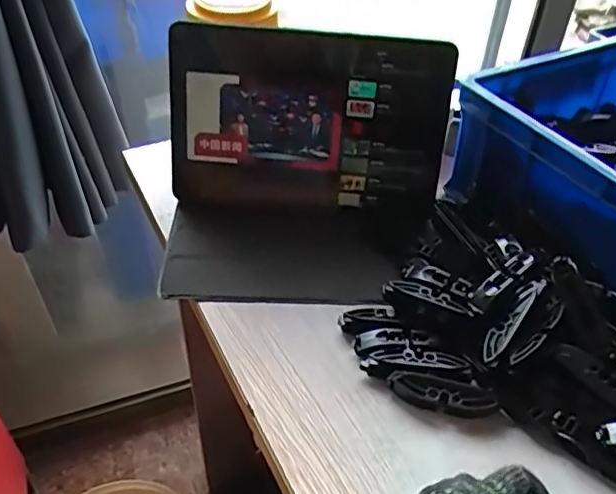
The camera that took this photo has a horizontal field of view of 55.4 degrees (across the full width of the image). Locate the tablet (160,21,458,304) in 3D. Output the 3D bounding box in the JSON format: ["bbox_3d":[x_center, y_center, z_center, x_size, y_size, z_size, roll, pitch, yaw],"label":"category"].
[{"bbox_3d":[-0.003,-0.068,0.559,0.259,0.221,0.156,-2,42,-5],"label":"tablet"}]

